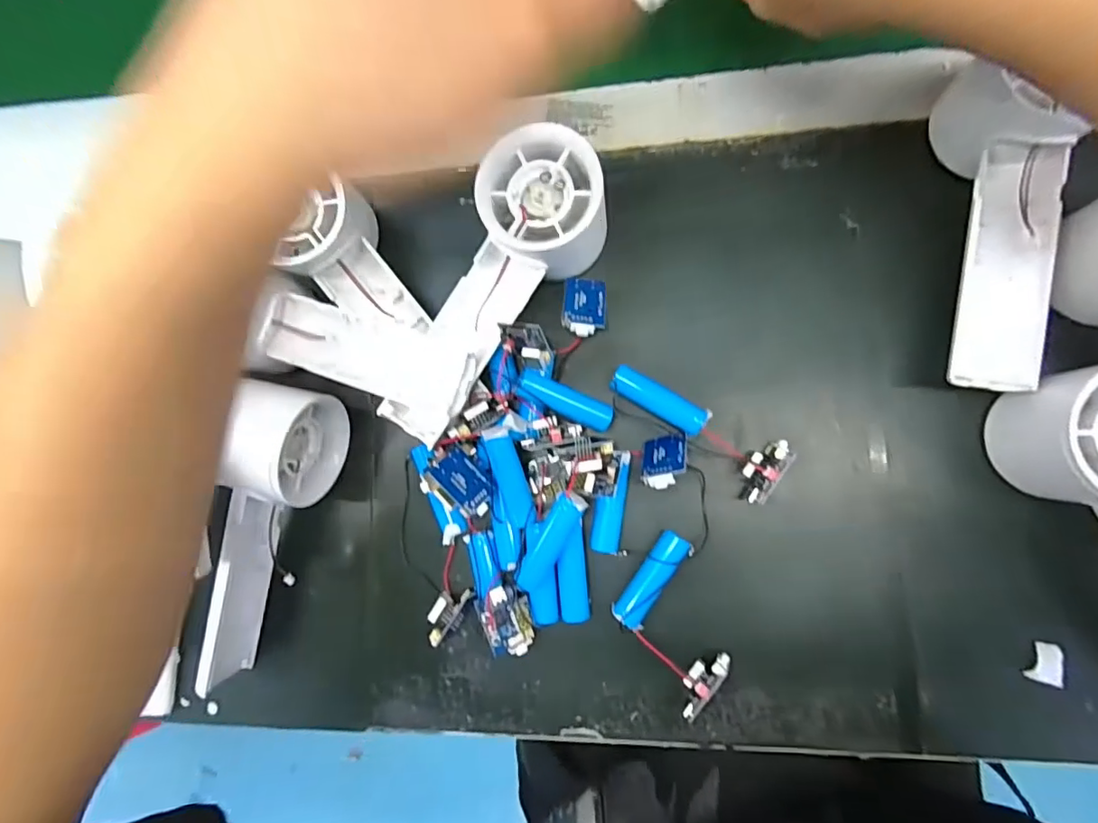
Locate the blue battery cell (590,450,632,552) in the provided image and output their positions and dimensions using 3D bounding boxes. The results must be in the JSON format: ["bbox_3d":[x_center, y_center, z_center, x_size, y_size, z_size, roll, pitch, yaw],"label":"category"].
[{"bbox_3d":[0.031,0.046,0.278,0.015,0.017,0.050,7,87,9],"label":"blue battery cell"}]

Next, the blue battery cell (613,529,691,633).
[{"bbox_3d":[0.051,0.082,0.269,0.016,0.013,0.050,32,91,9],"label":"blue battery cell"}]

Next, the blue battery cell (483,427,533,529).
[{"bbox_3d":[-0.018,0.031,0.263,0.012,0.011,0.049,-14,102,7],"label":"blue battery cell"}]

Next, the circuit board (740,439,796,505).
[{"bbox_3d":[0.102,0.028,0.262,0.015,0.019,0.033,35,91,9],"label":"circuit board"}]

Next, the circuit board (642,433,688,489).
[{"bbox_3d":[0.056,0.023,0.263,0.022,0.032,0.004,-14,125,23],"label":"circuit board"}]

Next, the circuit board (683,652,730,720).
[{"bbox_3d":[0.071,0.126,0.258,0.011,0.022,0.033,38,92,9],"label":"circuit board"}]

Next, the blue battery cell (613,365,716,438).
[{"bbox_3d":[0.056,-0.005,0.278,0.050,0.018,0.015,30,90,9],"label":"blue battery cell"}]

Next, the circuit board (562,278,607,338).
[{"bbox_3d":[0.018,-0.054,0.280,0.022,0.004,0.033,4,64,-3],"label":"circuit board"}]

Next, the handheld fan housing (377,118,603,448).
[{"bbox_3d":[-0.028,-0.057,0.268,0.061,0.051,0.154,37,92,9],"label":"handheld fan housing"}]

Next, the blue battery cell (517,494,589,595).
[{"bbox_3d":[0.001,0.062,0.262,0.014,0.019,0.050,31,91,9],"label":"blue battery cell"}]

